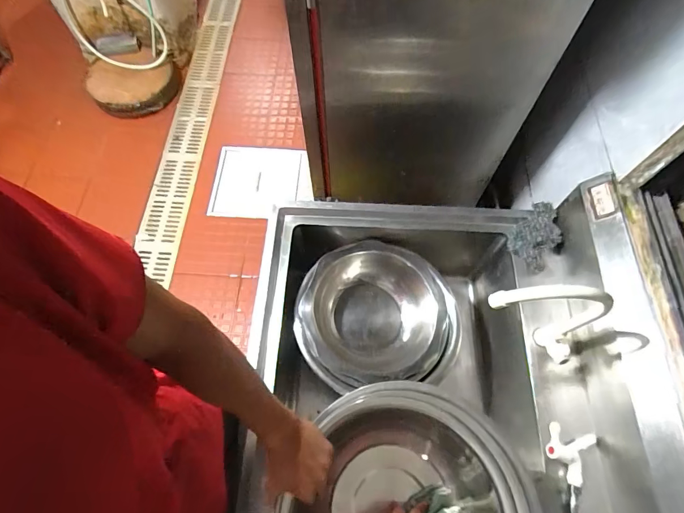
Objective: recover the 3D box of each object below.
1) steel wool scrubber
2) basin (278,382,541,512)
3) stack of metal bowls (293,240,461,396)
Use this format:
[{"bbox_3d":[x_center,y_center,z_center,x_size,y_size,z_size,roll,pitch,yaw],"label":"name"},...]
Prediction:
[{"bbox_3d":[0.447,-0.050,0.869,0.097,0.046,0.155,36,70,16],"label":"steel wool scrubber"},{"bbox_3d":[0.110,0.413,0.612,0.357,0.156,0.359,0,64,1],"label":"basin"},{"bbox_3d":[0.079,0.132,0.928,0.347,0.155,0.323,-6,65,-2],"label":"stack of metal bowls"}]

